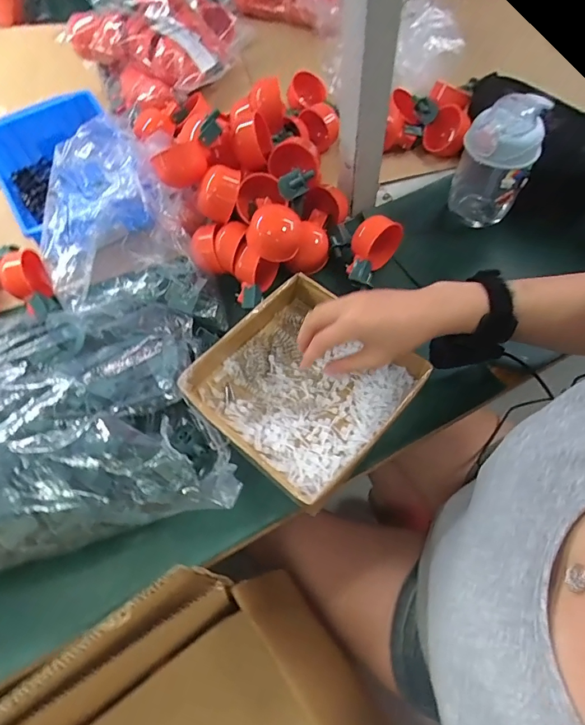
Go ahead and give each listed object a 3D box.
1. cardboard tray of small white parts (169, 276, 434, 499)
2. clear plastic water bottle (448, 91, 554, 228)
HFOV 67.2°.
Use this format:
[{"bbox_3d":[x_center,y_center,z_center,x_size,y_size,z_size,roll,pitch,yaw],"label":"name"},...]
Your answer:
[{"bbox_3d":[0.009,0.020,0.460,0.191,0.041,0.186,39,69,21],"label":"cardboard tray of small white parts"},{"bbox_3d":[0.250,-0.247,0.544,0.082,0.140,0.089,16,63,10],"label":"clear plastic water bottle"}]

